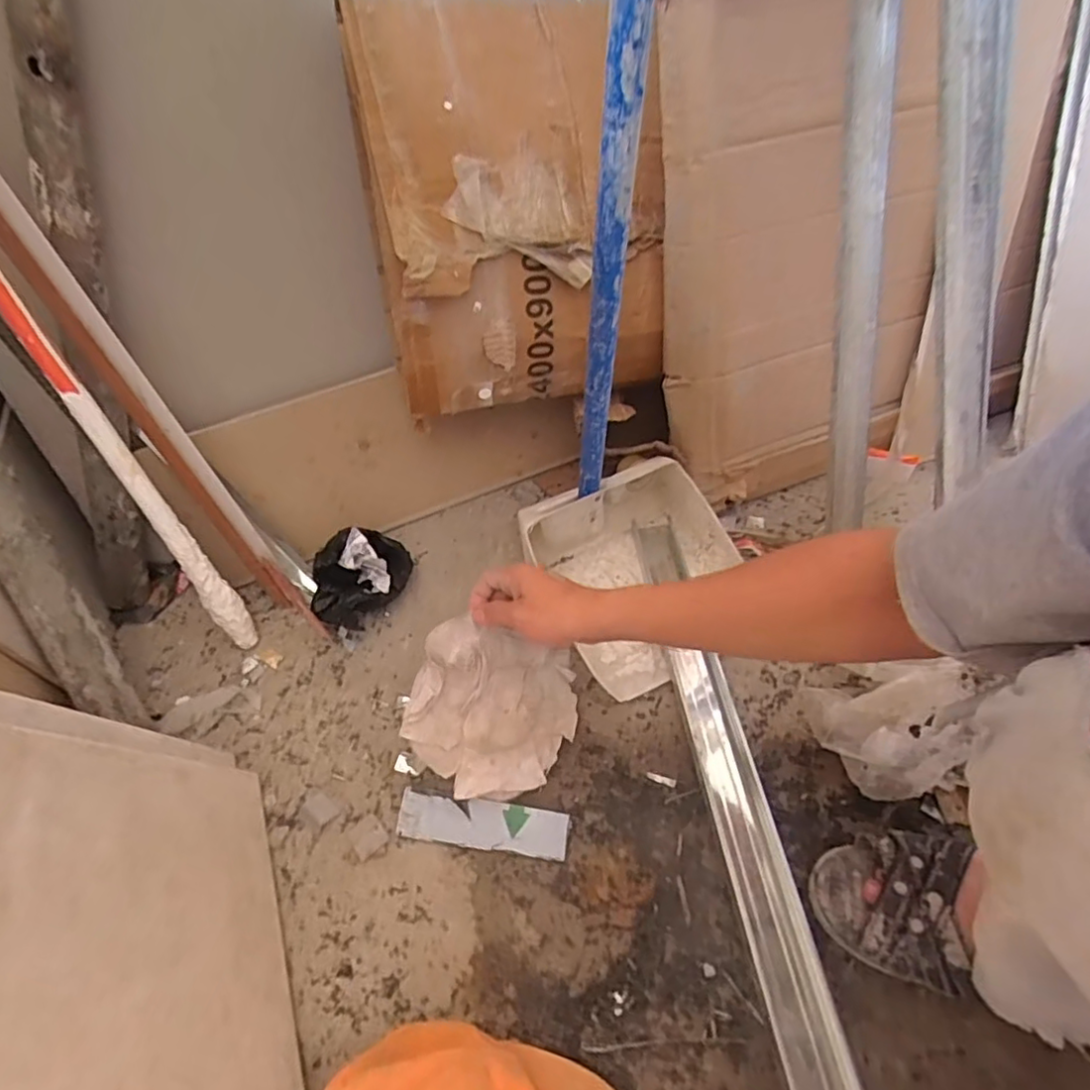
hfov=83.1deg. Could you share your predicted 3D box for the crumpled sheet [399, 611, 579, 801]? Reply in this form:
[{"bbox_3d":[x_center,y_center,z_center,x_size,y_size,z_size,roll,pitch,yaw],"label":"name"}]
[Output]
[{"bbox_3d":[-0.048,0.160,0.586,0.166,0.035,0.146,24,80,-23],"label":"crumpled sheet"}]

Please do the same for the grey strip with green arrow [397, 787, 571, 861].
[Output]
[{"bbox_3d":[-0.058,0.257,0.569,0.157,0.008,0.041,5,72,7],"label":"grey strip with green arrow"}]

